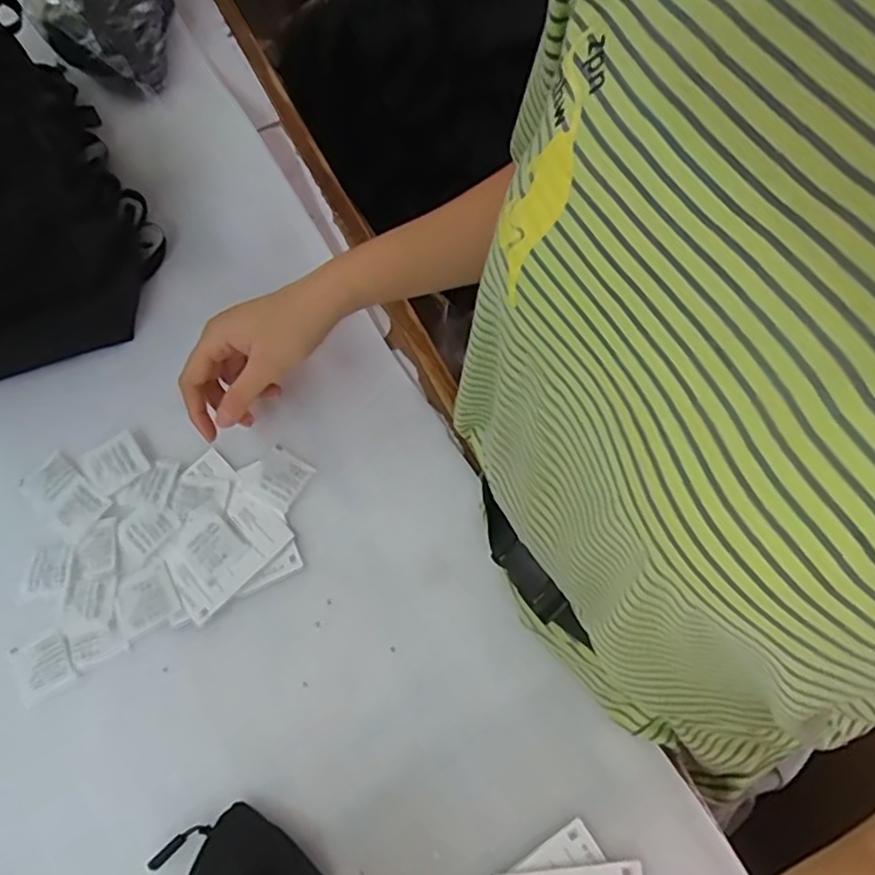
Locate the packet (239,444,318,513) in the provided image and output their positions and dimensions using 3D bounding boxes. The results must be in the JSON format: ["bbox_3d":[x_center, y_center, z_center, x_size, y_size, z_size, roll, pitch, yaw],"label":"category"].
[{"bbox_3d":[-0.120,0.031,0.500,0.041,0.004,0.041,30,71,13],"label":"packet"}]

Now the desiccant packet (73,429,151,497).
[{"bbox_3d":[-0.249,0.020,0.513,0.044,0.011,0.039,-36,71,-13],"label":"desiccant packet"}]

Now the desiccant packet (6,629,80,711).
[{"bbox_3d":[-0.271,0.156,0.456,0.038,0.004,0.043,-29,69,-11],"label":"desiccant packet"}]

